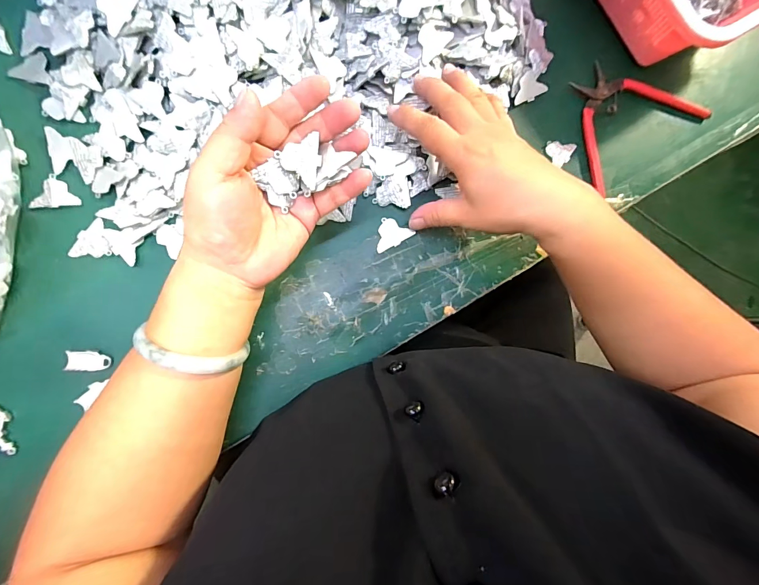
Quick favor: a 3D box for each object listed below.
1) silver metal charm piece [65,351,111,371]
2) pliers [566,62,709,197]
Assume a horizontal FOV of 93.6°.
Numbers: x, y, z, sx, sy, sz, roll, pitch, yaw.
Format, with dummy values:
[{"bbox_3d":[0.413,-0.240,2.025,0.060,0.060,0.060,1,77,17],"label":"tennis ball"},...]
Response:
[{"bbox_3d":[-0.224,0.053,0.274,0.027,0.006,0.015,4,86,-7],"label":"silver metal charm piece"},{"bbox_3d":[0.238,-0.175,0.348,0.138,0.011,0.107,-39,92,-8],"label":"pliers"}]

